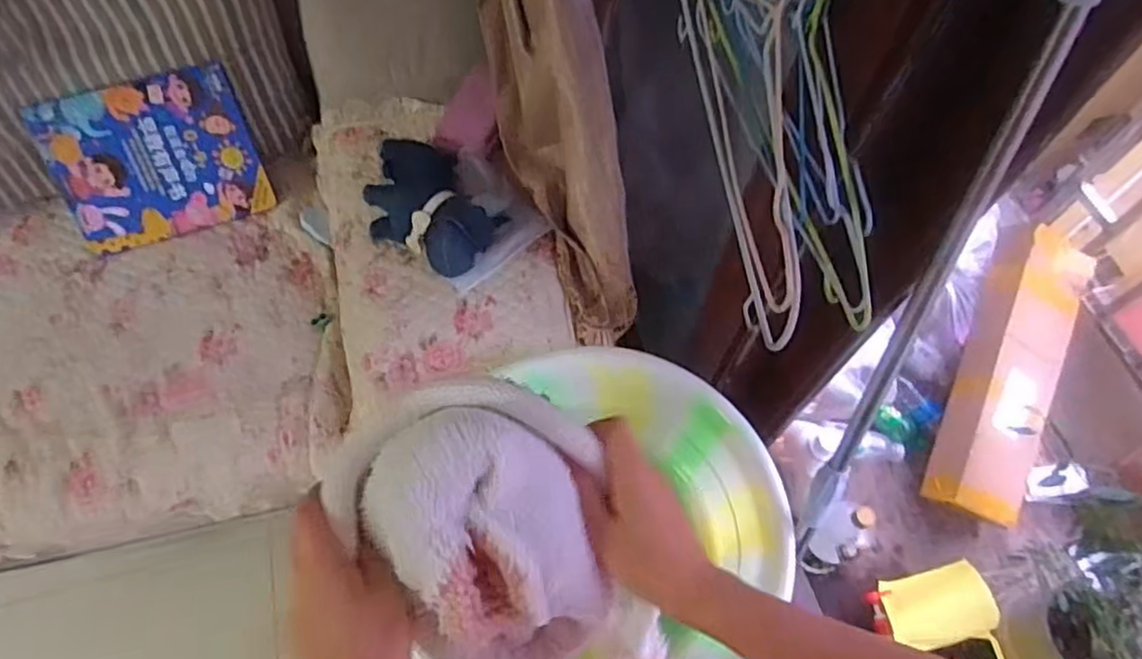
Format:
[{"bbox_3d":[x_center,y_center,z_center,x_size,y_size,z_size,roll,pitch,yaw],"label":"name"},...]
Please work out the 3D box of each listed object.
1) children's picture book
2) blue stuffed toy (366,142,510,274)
[{"bbox_3d":[-0.669,-0.273,1.072,0.292,0.018,0.234,-19,109,-14],"label":"children's picture book"},{"bbox_3d":[-0.199,-0.175,0.979,0.217,0.087,0.141,36,66,16],"label":"blue stuffed toy"}]

